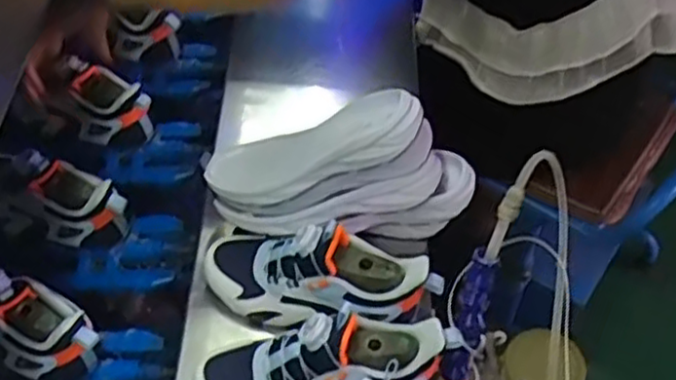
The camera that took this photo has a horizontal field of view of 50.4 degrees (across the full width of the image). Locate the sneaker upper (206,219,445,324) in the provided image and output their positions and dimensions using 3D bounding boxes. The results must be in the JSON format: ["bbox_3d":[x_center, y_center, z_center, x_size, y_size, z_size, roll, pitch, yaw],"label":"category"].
[{"bbox_3d":[-0.026,0.068,0.652,0.225,0.093,0.073,-1,52,22],"label":"sneaker upper"}]

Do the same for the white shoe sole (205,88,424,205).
[{"bbox_3d":[-0.024,-0.035,0.667,0.211,0.027,0.069,-18,52,17],"label":"white shoe sole"}]

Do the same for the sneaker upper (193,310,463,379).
[{"bbox_3d":[-0.023,0.139,0.600,0.229,0.079,0.081,-16,53,13],"label":"sneaker upper"}]

